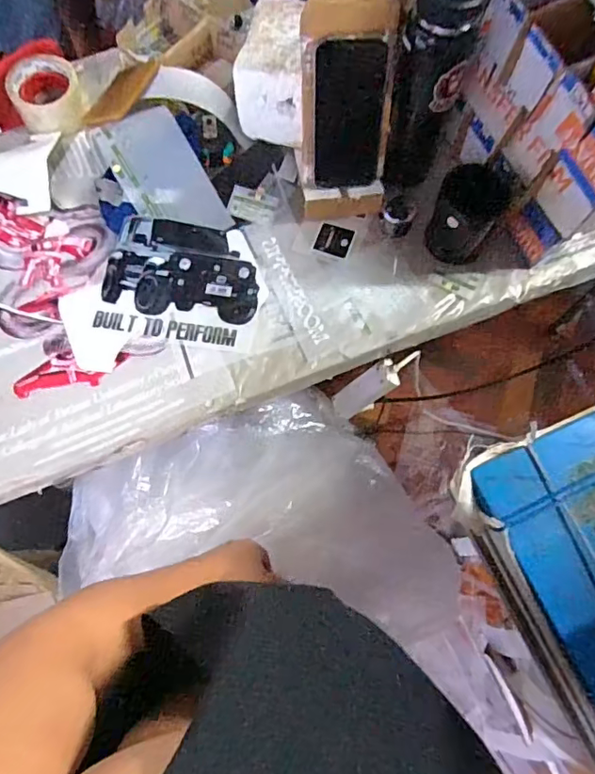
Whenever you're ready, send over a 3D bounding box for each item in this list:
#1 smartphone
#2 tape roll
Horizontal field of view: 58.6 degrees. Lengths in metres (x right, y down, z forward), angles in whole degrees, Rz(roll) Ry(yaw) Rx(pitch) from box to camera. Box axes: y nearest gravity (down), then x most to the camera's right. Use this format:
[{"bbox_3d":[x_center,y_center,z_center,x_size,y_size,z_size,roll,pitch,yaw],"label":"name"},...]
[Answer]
[{"bbox_3d":[0.060,-0.313,0.621,0.078,0.162,0.006,-6,50,-3],"label":"smartphone"},{"bbox_3d":[-0.361,-0.432,0.766,0.097,0.046,0.118,-18,73,-7],"label":"tape roll"}]

